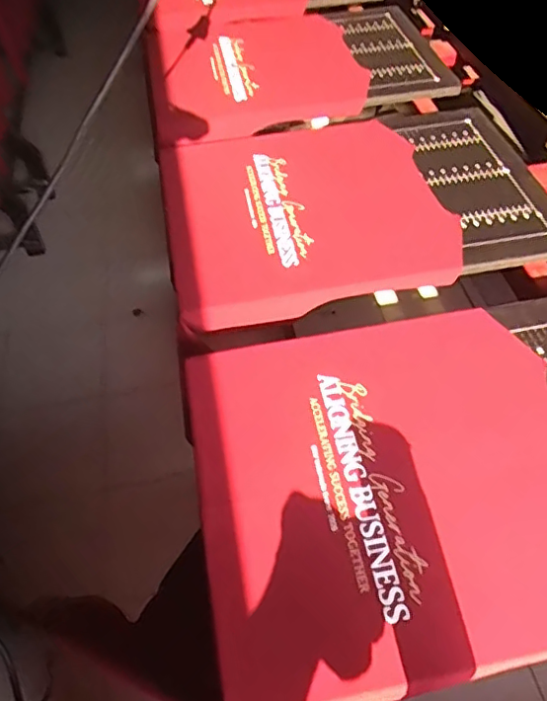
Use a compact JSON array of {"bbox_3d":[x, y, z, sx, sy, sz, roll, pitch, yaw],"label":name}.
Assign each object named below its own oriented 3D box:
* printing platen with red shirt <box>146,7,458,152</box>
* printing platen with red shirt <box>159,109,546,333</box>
[{"bbox_3d":[0.030,-0.615,1.239,0.581,0.060,0.462,-12,53,-8],"label":"printing platen with red shirt"},{"bbox_3d":[0.128,-0.246,0.941,0.596,0.054,0.426,-8,51,-6],"label":"printing platen with red shirt"}]

